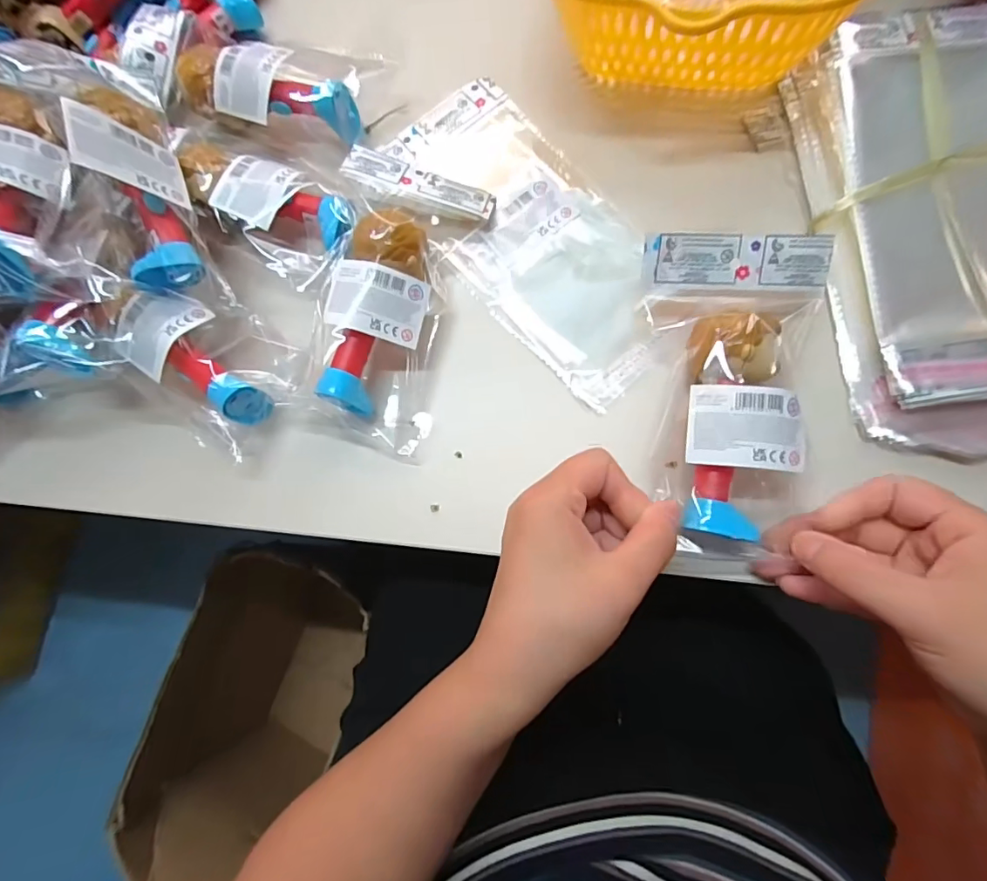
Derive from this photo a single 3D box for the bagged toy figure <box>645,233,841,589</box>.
[{"bbox_3d":[0.126,-0.024,0.267,0.093,0.042,0.178,5,83,8],"label":"bagged toy figure"}]

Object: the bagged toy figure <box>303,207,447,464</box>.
[{"bbox_3d":[-0.063,-0.067,0.295,0.074,0.038,0.136,17,82,12],"label":"bagged toy figure"}]

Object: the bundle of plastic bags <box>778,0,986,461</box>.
[{"bbox_3d":[0.251,-0.126,0.278,0.120,0.019,0.263,-7,78,11],"label":"bundle of plastic bags"}]

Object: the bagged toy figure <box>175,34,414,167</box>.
[{"bbox_3d":[-0.145,-0.243,0.347,0.140,0.044,0.078,21,83,12],"label":"bagged toy figure"}]

